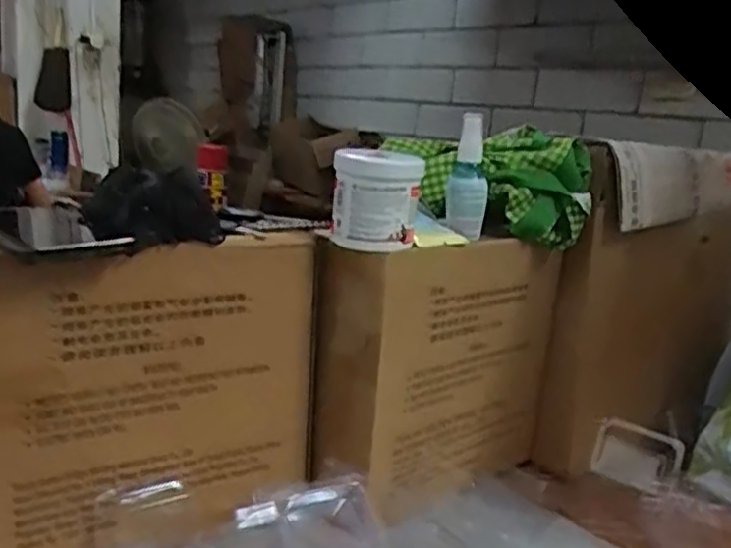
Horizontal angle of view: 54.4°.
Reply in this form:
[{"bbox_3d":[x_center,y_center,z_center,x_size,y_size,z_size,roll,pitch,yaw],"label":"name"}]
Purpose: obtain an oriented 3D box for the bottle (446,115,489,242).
[{"bbox_3d":[0.097,-0.093,0.673,0.038,0.111,0.031,7,12,8],"label":"bottle"}]

